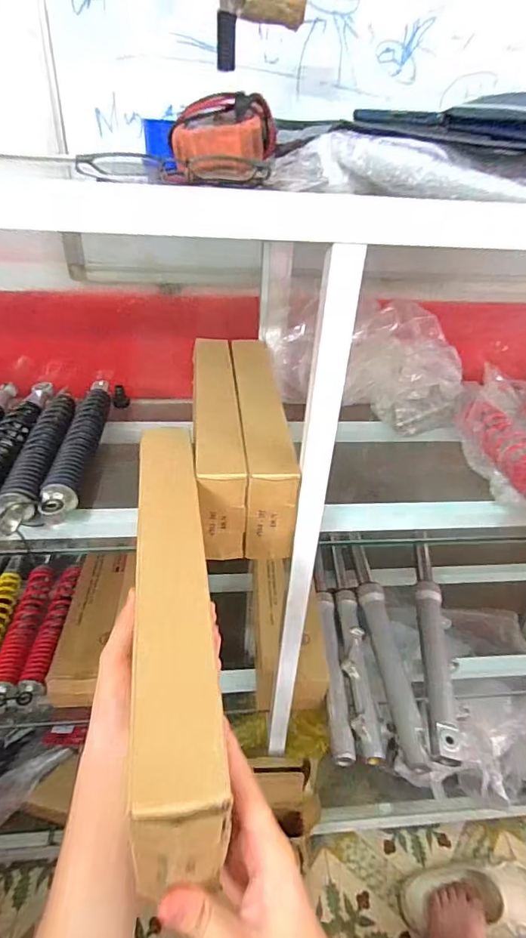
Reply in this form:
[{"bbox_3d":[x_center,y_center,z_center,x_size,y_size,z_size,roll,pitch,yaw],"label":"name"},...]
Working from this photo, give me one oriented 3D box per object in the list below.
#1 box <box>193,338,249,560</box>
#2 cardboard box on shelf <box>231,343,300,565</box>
[{"bbox_3d":[-0.061,-0.055,0.643,0.058,0.116,0.370,-1,35,-7],"label":"box"},{"bbox_3d":[-0.004,-0.052,0.654,0.065,0.110,0.369,0,35,-6],"label":"cardboard box on shelf"}]

